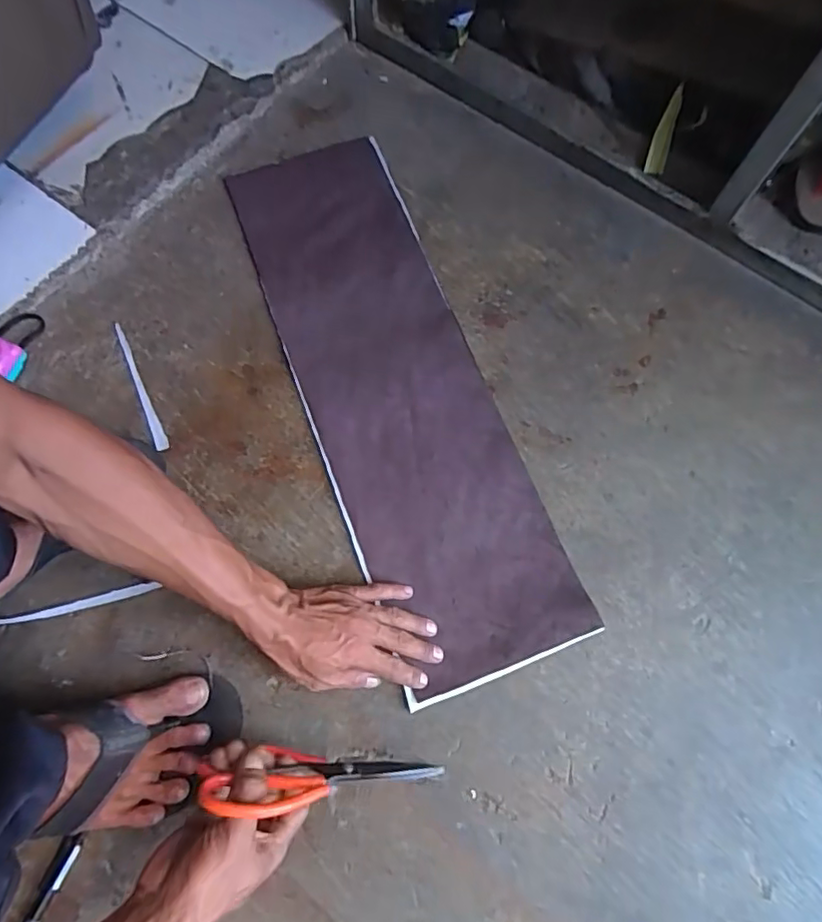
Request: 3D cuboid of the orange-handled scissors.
[{"bbox_3d":[-0.072,0.266,0.481,0.200,0.074,0.034,9,70,-26],"label":"orange-handled scissors"}]

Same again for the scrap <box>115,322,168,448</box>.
[{"bbox_3d":[-0.314,-0.088,0.663,0.014,0.009,0.175,-23,74,-10],"label":"scrap"}]

